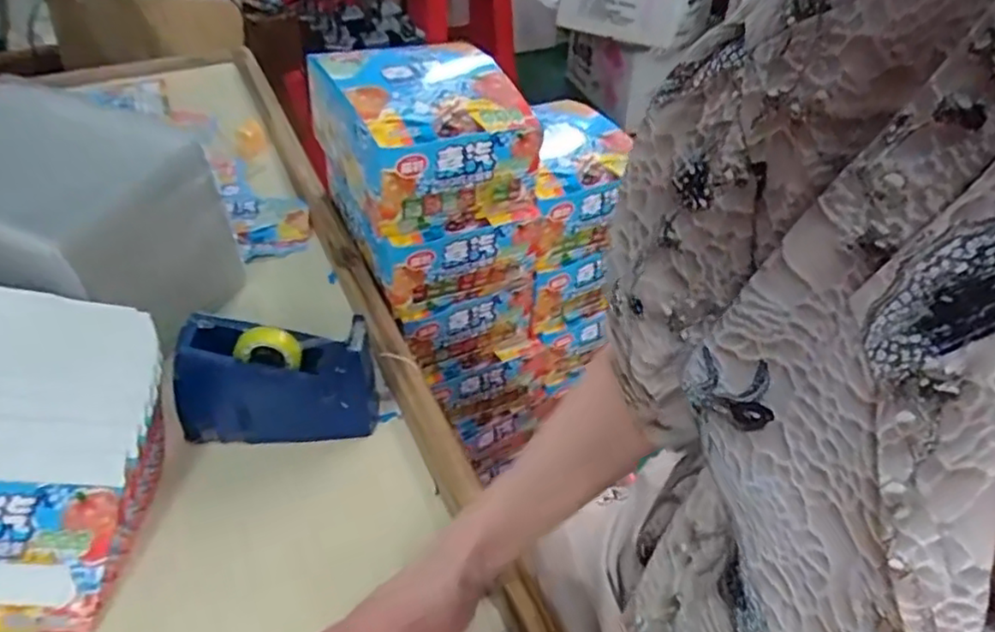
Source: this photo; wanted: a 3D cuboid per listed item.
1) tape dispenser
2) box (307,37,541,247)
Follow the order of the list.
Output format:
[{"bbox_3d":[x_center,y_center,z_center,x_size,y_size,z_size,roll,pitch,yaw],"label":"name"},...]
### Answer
[{"bbox_3d":[-0.158,0.043,0.472,0.139,0.077,0.046,-2,42,-5],"label":"tape dispenser"},{"bbox_3d":[-0.067,-0.171,0.618,0.162,0.109,0.185,-16,45,-20],"label":"box"}]

